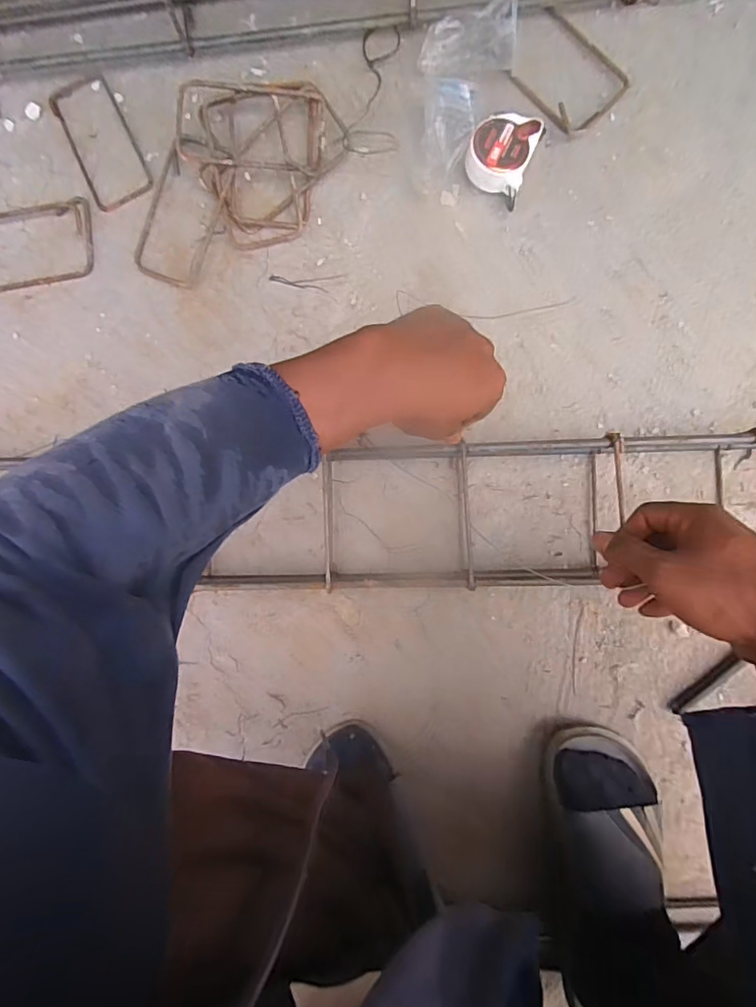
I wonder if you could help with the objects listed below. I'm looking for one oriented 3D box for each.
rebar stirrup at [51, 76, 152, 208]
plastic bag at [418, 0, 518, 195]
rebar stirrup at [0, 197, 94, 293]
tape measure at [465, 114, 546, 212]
[{"bbox_3d":[-0.309,-0.404,0.572,0.070,0.006,0.154,-27,88,1],"label":"rebar stirrup"},{"bbox_3d":[0.090,-0.418,0.525,0.097,0.058,0.174,5,89,2],"label":"plastic bag"},{"bbox_3d":[-0.394,-0.289,0.569,0.157,0.009,0.094,-11,89,2],"label":"rebar stirrup"},{"bbox_3d":[0.128,-0.363,0.535,0.064,0.034,0.080,22,90,2],"label":"tape measure"}]

